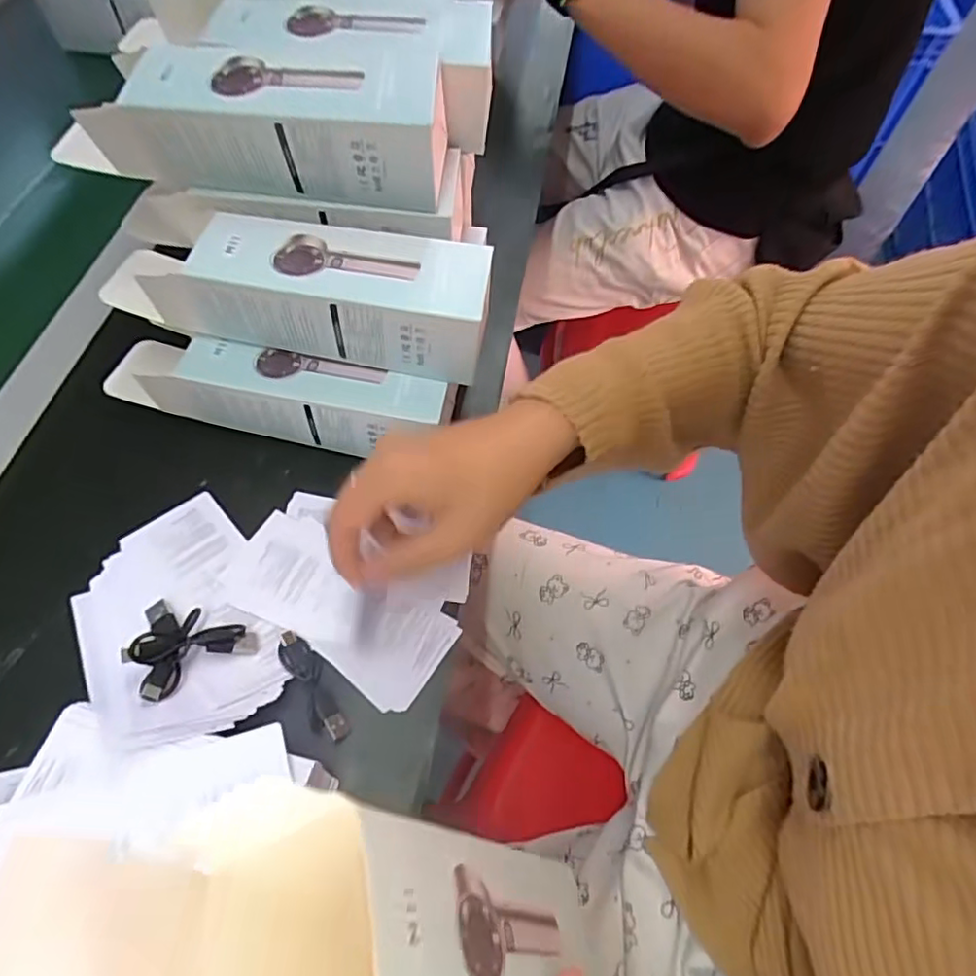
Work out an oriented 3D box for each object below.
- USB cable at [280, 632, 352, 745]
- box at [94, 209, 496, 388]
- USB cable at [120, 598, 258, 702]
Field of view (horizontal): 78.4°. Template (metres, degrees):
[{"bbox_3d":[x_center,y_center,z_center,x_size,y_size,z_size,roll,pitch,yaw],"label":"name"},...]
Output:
[{"bbox_3d":[-0.097,0.107,0.326,0.016,0.008,0.064,-28,64,-17],"label":"USB cable"},{"bbox_3d":[-0.113,-0.115,0.353,0.222,0.060,0.055,6,60,1],"label":"box"},{"bbox_3d":[-0.163,0.079,0.321,0.060,0.011,0.053,-20,56,-45],"label":"USB cable"}]

